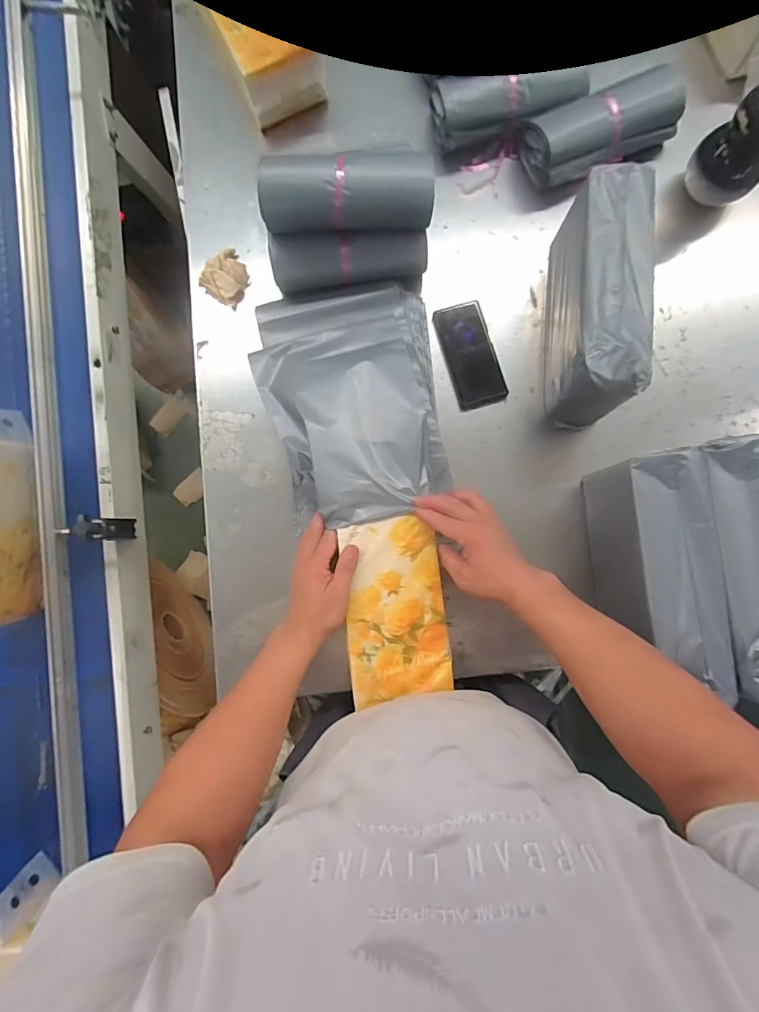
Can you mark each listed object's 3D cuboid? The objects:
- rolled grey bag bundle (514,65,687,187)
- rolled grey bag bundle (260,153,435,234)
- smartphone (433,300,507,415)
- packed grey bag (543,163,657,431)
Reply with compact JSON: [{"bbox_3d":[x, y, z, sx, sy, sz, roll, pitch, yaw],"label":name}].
[{"bbox_3d":[0.357,-0.602,0.697,0.248,0.075,0.116,-18,84,-1],"label":"rolled grey bag bundle"},{"bbox_3d":[-0.048,-0.437,0.609,0.248,0.068,0.074,3,84,1],"label":"rolled grey bag bundle"},{"bbox_3d":[0.142,-0.235,0.679,0.077,0.016,0.162,-17,87,8],"label":"smartphone"},{"bbox_3d":[0.308,-0.284,0.612,0.090,0.150,0.310,5,84,1],"label":"packed grey bag"}]

